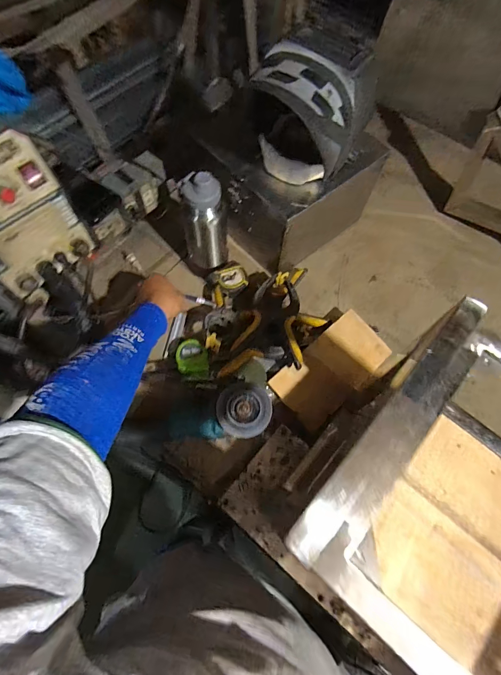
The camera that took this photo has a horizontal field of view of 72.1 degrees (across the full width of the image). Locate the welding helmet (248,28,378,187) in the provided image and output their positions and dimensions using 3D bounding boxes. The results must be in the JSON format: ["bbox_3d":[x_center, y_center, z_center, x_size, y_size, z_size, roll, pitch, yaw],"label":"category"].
[{"bbox_3d":[0.097,-0.372,0.596,0.158,0.192,0.188,30,68,10],"label":"welding helmet"}]

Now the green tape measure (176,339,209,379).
[{"bbox_3d":[-0.118,0.044,0.714,0.067,0.038,0.074,7,85,-3],"label":"green tape measure"}]

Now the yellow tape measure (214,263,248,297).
[{"bbox_3d":[-0.043,-0.130,0.797,0.074,0.045,0.071,-33,71,-16],"label":"yellow tape measure"}]

